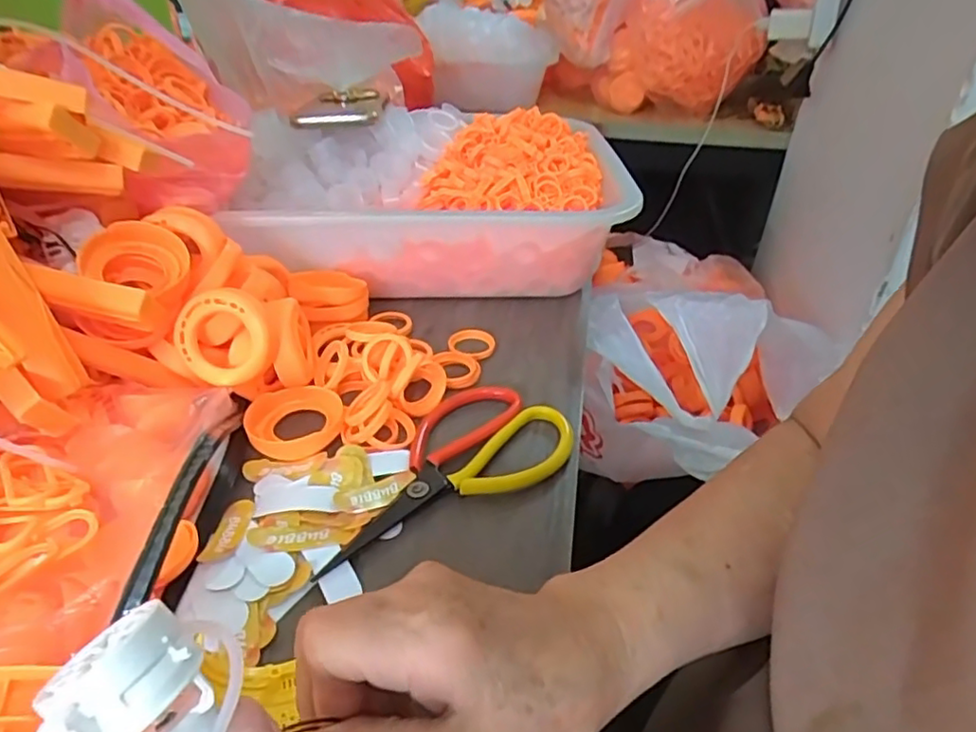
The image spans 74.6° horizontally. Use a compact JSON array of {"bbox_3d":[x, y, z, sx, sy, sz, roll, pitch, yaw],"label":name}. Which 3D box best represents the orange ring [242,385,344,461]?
[{"bbox_3d":[-0.121,0.036,0.402,0.058,0.016,0.057,1,35,-1],"label":"orange ring"}]

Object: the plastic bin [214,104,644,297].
[{"bbox_3d":[-0.041,-0.142,0.571,0.312,0.112,0.207,-1,35,-4],"label":"plastic bin"}]

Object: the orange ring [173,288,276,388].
[{"bbox_3d":[-0.160,-0.017,0.386,0.060,0.055,0.017,-17,12,8],"label":"orange ring"}]

